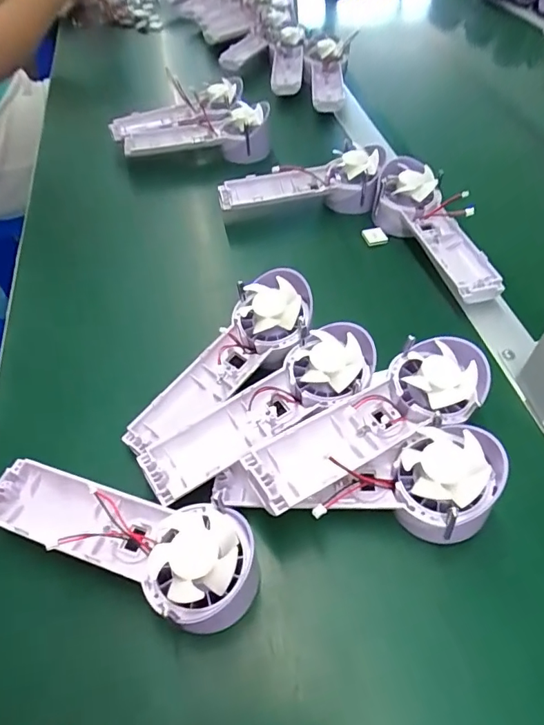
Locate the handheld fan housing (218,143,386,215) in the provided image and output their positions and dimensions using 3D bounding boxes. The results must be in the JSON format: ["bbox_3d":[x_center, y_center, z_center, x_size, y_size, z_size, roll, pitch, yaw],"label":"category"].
[{"bbox_3d":[0.032,-0.187,0.516,0.174,0.054,0.049,-9,52,-5],"label":"handheld fan housing"}]

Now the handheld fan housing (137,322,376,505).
[{"bbox_3d":[-0.003,0.032,0.321,0.172,0.032,0.056,-33,58,-22],"label":"handheld fan housing"}]

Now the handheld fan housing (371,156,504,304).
[{"bbox_3d":[0.154,-0.125,0.454,0.067,0.047,0.179,-14,53,-9],"label":"handheld fan housing"}]

